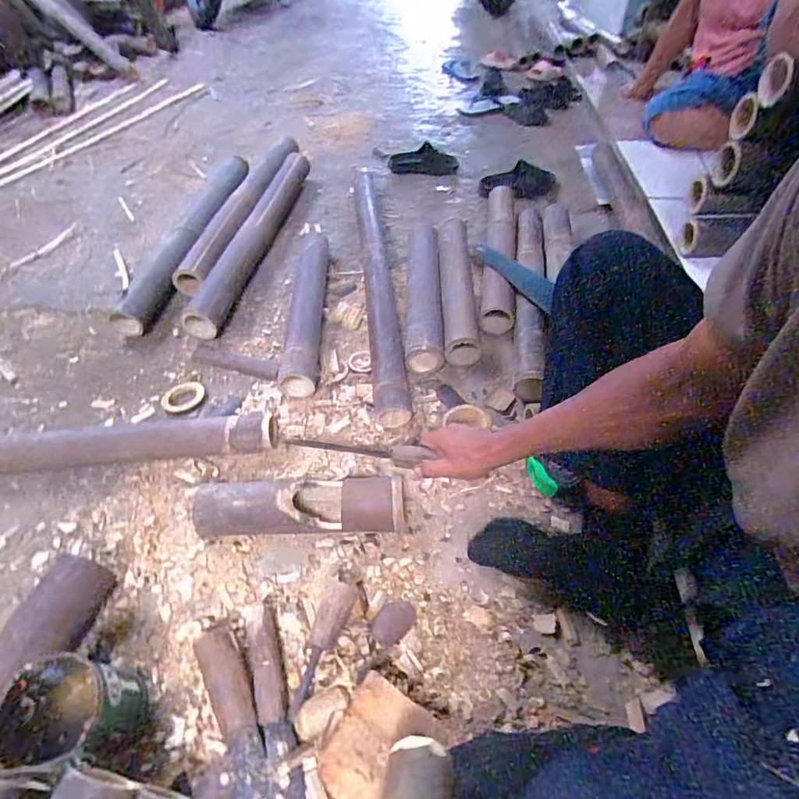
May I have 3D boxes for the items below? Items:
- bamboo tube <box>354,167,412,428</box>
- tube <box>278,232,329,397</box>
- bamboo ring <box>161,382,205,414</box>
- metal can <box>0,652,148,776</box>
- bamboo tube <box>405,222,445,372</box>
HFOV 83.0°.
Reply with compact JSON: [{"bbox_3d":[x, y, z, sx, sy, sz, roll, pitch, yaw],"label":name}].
[{"bbox_3d":[-0.055,-0.304,1.091,0.068,0.071,0.985,-5,50,-4],"label":"bamboo tube"},{"bbox_3d":[-0.199,-0.182,0.983,0.072,0.069,0.420,-1,50,0],"label":"tube"},{"bbox_3d":[-0.411,-0.004,0.861,0.080,0.020,0.071,-32,57,-24],"label":"bamboo ring"},{"bbox_3d":[-0.362,0.348,0.501,0.107,0.105,0.102,0,50,0],"label":"metal can"},{"bbox_3d":[0.057,-0.254,1.042,0.072,0.069,0.494,1,50,1],"label":"bamboo tube"}]

